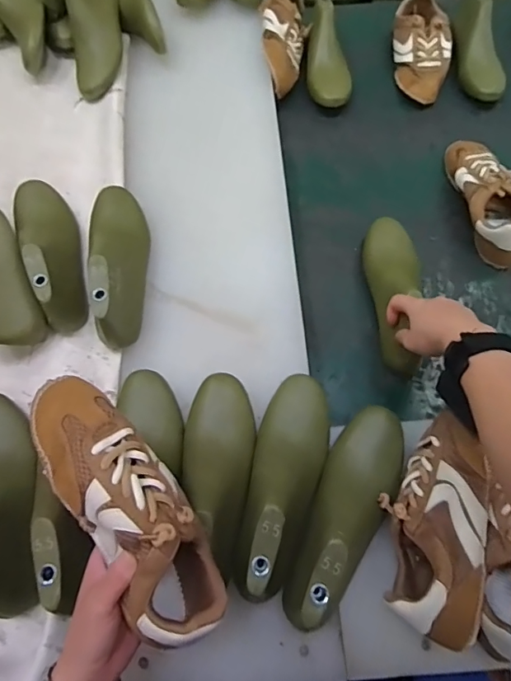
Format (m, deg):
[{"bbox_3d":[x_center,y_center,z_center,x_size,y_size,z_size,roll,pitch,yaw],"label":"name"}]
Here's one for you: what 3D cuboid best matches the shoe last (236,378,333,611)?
[{"bbox_3d":[0.031,0.140,0.475,0.073,0.079,0.235,13,68,7],"label":"shoe last"}]

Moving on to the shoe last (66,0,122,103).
[{"bbox_3d":[-0.257,-0.498,0.735,0.077,0.071,0.221,-3,91,-1],"label":"shoe last"}]

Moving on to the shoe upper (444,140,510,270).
[{"bbox_3d":[0.336,-0.219,0.681,0.081,0.067,0.226,-10,67,-2],"label":"shoe upper"}]

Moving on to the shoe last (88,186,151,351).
[{"bbox_3d":[-0.176,-0.112,0.581,0.069,0.075,0.240,-13,68,-4],"label":"shoe last"}]

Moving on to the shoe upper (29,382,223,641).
[{"bbox_3d":[-0.101,0.124,0.361,0.072,0.088,0.208,-34,89,-14],"label":"shoe upper"}]

